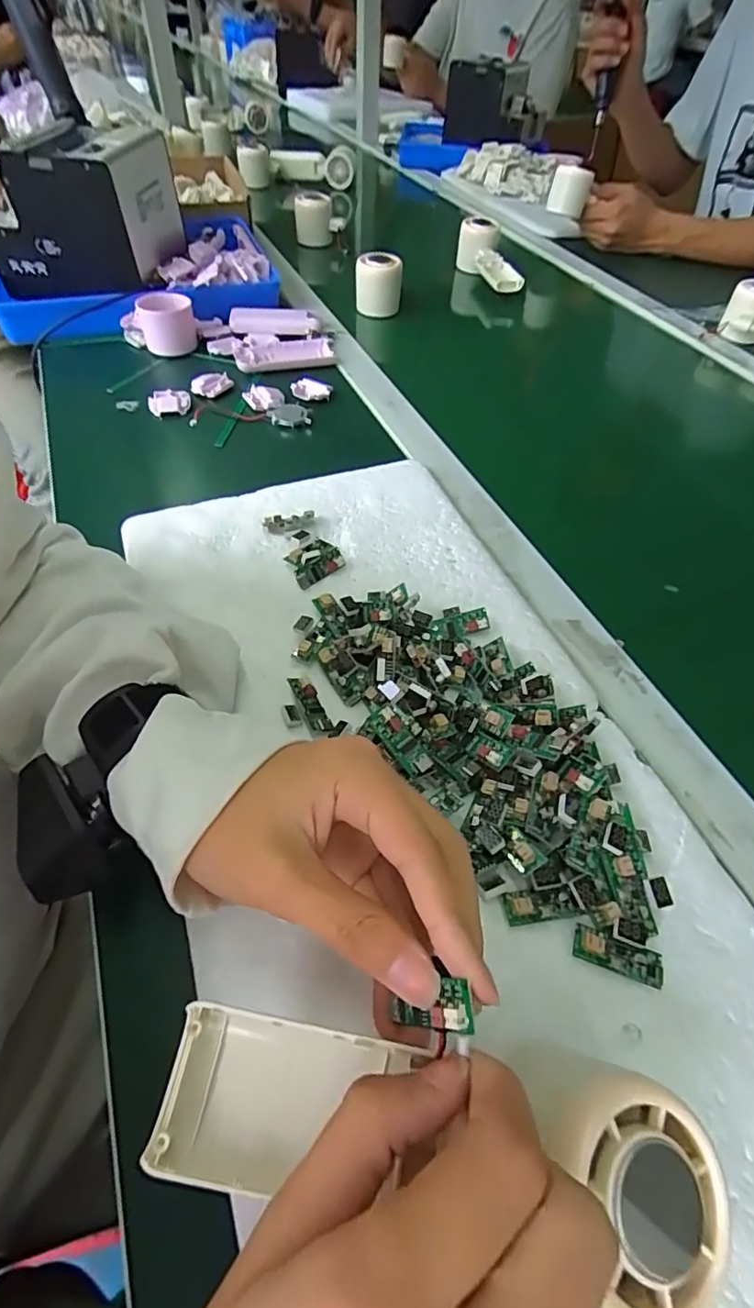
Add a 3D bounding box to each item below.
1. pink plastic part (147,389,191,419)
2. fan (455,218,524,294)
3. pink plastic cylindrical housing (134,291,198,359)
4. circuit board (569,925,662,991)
[{"bbox_3d":[-0.204,-0.247,0.530,0.040,0.011,0.033,-15,54,-14],"label":"pink plastic part"},{"bbox_3d":[0.160,-0.571,0.775,0.062,0.052,0.167,-4,52,-5],"label":"fan"},{"bbox_3d":[-0.231,-0.363,0.595,0.059,0.047,0.052,-11,53,-11],"label":"pink plastic cylindrical housing"},{"bbox_3d":[0.106,0.132,0.236,0.038,0.006,0.014,20,68,4],"label":"circuit board"}]

